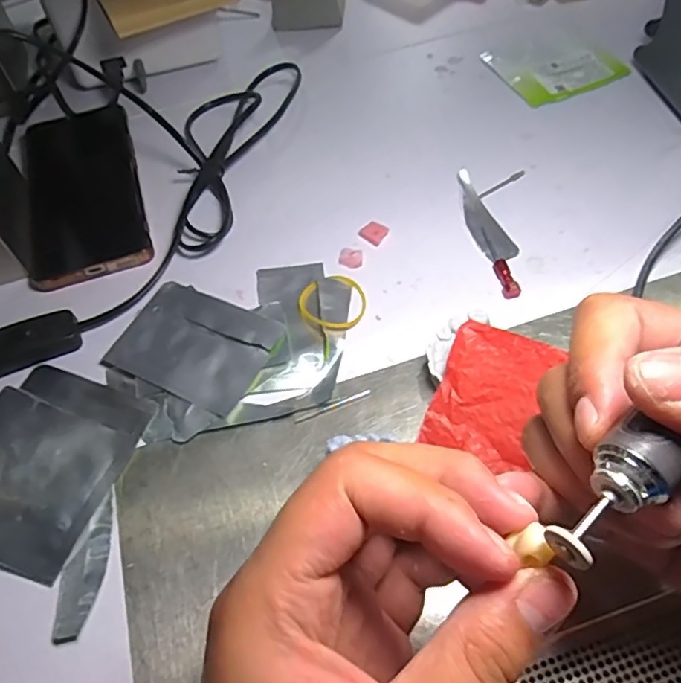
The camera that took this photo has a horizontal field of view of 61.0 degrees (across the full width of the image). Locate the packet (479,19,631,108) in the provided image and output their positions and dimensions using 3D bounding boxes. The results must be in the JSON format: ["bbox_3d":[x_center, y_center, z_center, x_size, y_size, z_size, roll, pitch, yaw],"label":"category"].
[{"bbox_3d":[0.174,-0.229,0.473,0.093,0.006,0.090,-23,58,-10],"label":"packet"}]

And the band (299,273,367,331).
[{"bbox_3d":[-0.005,-0.025,0.350,0.041,0.005,0.043,-2,57,4],"label":"band"}]

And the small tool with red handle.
[{"bbox_3d":[0.097,-0.072,0.371,0.022,0.009,0.104,-13,57,-3],"label":"small tool with red handle"}]

